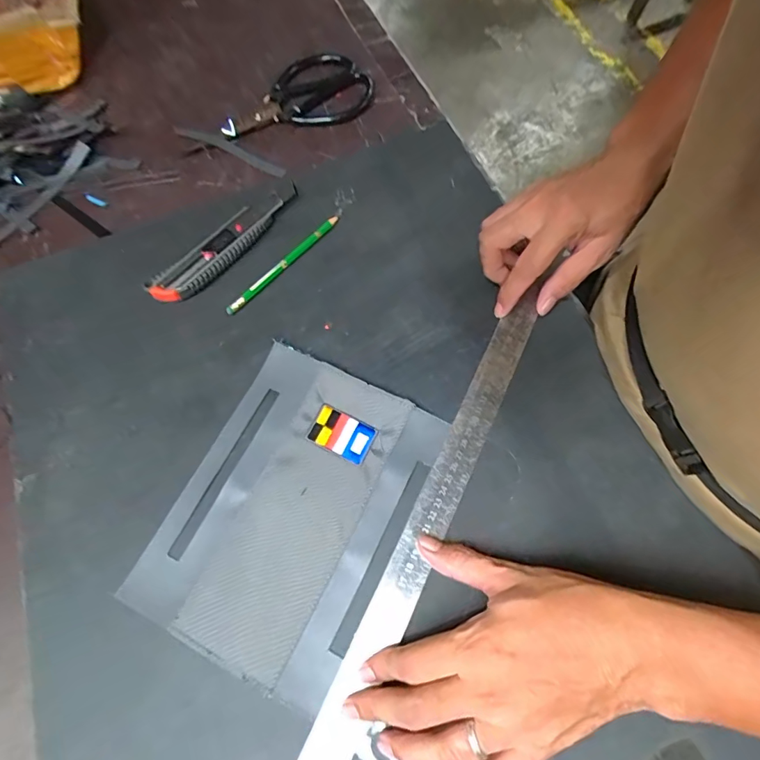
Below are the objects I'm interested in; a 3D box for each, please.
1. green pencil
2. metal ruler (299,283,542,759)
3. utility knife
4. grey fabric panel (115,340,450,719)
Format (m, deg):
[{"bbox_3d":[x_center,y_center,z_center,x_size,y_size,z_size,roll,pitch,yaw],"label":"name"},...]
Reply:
[{"bbox_3d":[-0.088,-0.108,0.418,0.010,0.008,0.135,39,74,16],"label":"green pencil"},{"bbox_3d":[0.034,0.108,0.328,0.031,0.005,0.411,25,71,12],"label":"metal ruler"},{"bbox_3d":[-0.142,-0.129,0.426,0.036,0.017,0.164,38,74,16],"label":"utility knife"},{"bbox_3d":[-0.065,0.091,0.336,0.161,0.010,0.213,24,72,12],"label":"grey fabric panel"}]

